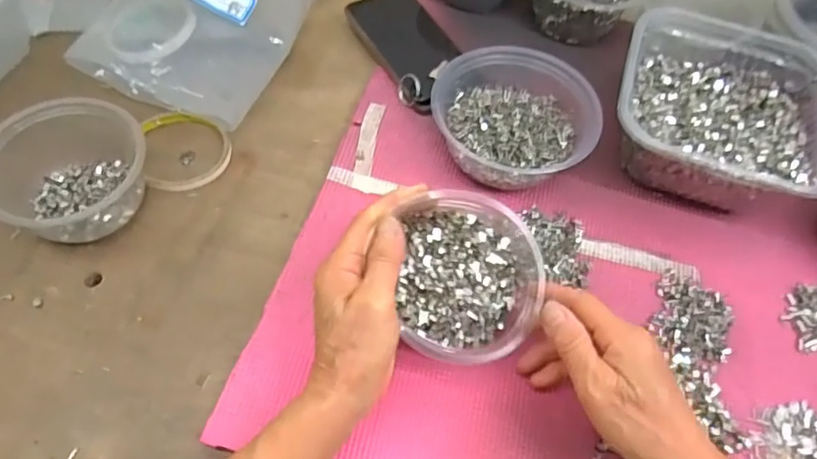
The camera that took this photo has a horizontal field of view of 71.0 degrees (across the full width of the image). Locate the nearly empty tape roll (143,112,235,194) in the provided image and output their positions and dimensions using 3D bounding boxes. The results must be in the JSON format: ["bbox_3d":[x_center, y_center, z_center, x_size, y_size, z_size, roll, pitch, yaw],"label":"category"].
[{"bbox_3d":[-0.192,-0.070,0.496,0.069,0.016,0.081,-8,59,-10],"label":"nearly empty tape roll"}]

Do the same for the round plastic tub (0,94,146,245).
[{"bbox_3d":[-0.264,-0.042,0.438,0.122,0.073,0.110,16,59,7],"label":"round plastic tub"}]

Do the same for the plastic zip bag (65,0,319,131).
[{"bbox_3d":[-0.197,-0.204,0.555,0.163,0.020,0.212,24,63,-4],"label":"plastic zip bag"}]

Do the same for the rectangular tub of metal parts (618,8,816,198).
[{"bbox_3d":[0.269,-0.105,0.504,0.177,0.070,0.183,22,59,8],"label":"rectangular tub of metal parts"}]

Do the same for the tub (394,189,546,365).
[{"bbox_3d":[0.036,0.034,0.396,0.095,0.055,0.108,0,78,-15],"label":"tub"}]

